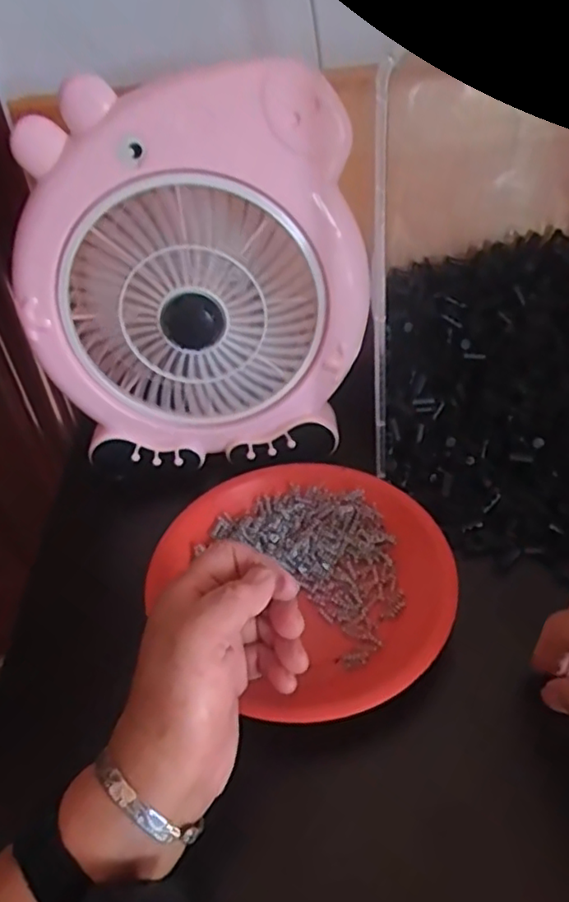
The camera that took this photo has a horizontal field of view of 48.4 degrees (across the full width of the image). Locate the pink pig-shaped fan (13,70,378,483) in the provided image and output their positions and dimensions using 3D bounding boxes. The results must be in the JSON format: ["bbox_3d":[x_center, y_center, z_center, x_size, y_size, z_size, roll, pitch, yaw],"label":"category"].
[{"bbox_3d":[-0.062,-0.106,0.453,0.235,0.265,0.087,2,43,7],"label":"pink pig-shaped fan"}]

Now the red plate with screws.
[{"bbox_3d":[0.016,0.081,0.428,0.175,0.029,0.197,-32,49,-27],"label":"red plate with screws"}]

